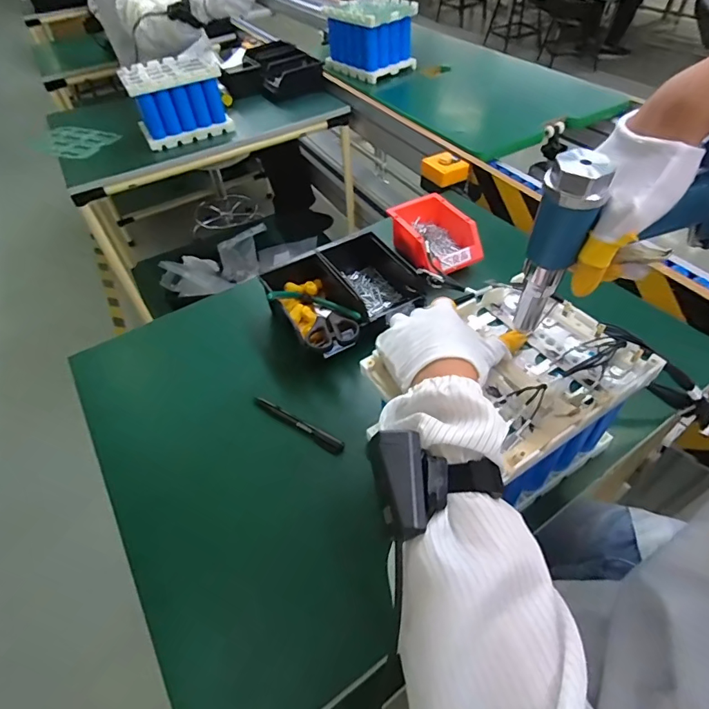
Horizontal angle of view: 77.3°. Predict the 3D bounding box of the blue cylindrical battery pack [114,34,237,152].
[{"bbox_3d":[-0.519,-0.738,1.288,0.246,0.168,0.208,-28,53,-18],"label":"blue cylindrical battery pack"}]

